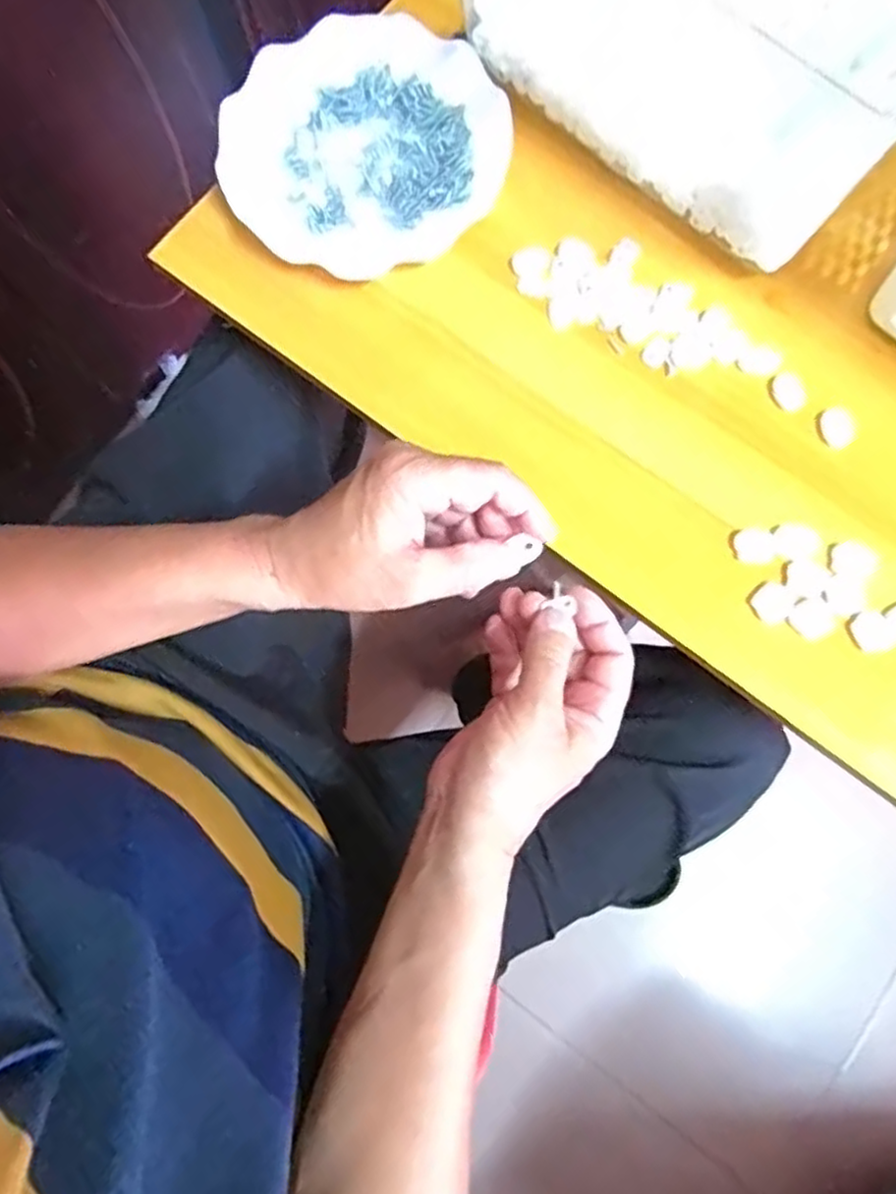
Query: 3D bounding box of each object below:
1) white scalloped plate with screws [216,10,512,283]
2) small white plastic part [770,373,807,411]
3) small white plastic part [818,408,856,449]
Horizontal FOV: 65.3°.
[{"bbox_3d":[-0.053,-0.295,0.453,0.175,0.020,0.168,0,78,1],"label":"white scalloped plate with screws"},{"bbox_3d":[0.208,-0.126,0.426,0.019,0.004,0.023,-13,78,-1],"label":"small white plastic part"},{"bbox_3d":[0.234,-0.102,0.420,0.020,0.004,0.024,-18,79,-2],"label":"small white plastic part"}]

